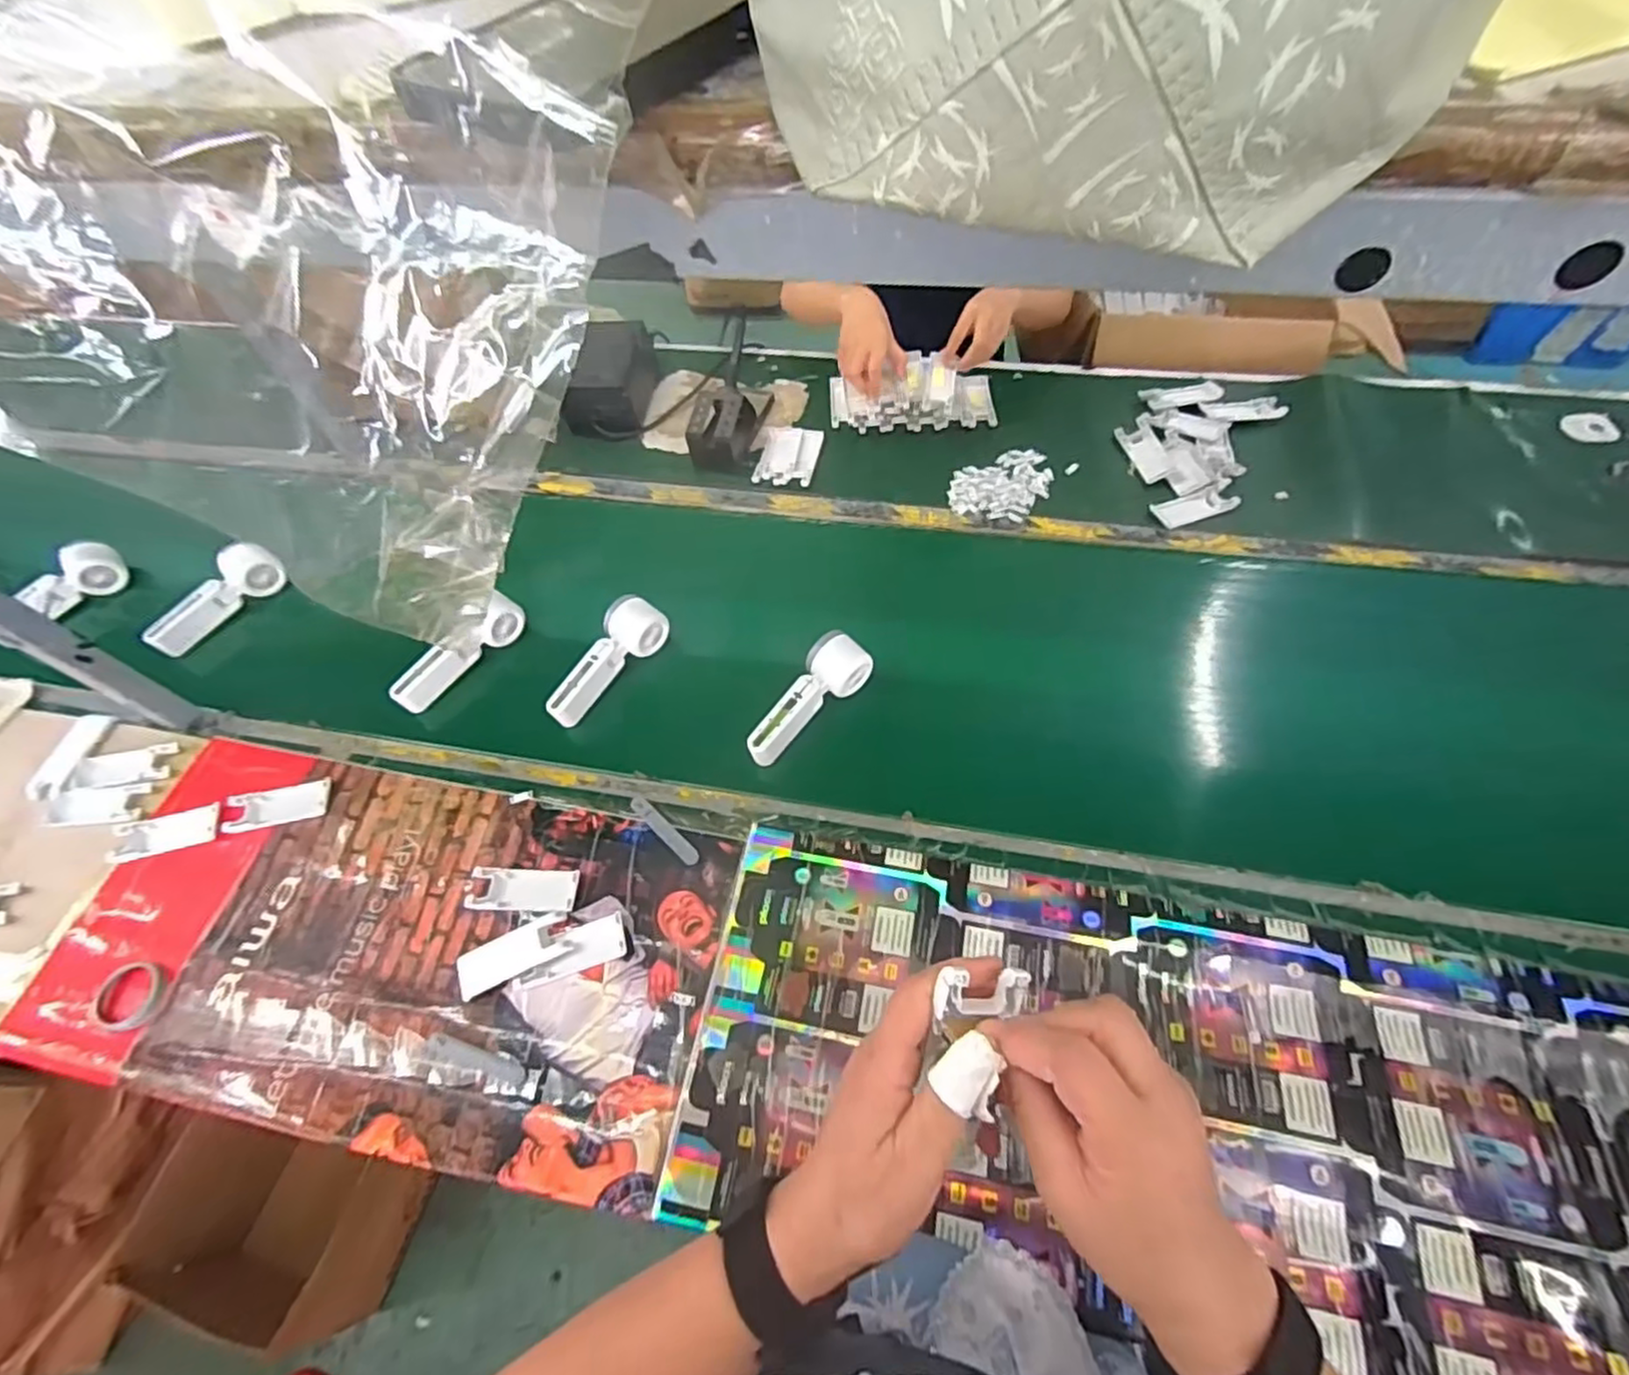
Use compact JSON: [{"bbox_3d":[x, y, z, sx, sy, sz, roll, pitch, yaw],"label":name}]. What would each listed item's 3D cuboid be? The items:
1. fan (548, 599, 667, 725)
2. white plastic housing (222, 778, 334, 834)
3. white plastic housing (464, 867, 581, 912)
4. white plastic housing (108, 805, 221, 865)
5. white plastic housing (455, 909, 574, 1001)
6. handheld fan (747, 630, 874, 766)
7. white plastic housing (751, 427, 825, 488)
[{"bbox_3d":[-0.240,-0.031,0.797,0.063,0.043,0.168,28,66,19],"label":"fan"},{"bbox_3d":[-0.564,0.124,0.728,0.103,0.011,0.047,-14,59,-4],"label":"white plastic housing"},{"bbox_3d":[-0.283,0.196,0.670,0.103,0.014,0.041,-1,59,4],"label":"white plastic housing"},{"bbox_3d":[-0.676,0.152,0.721,0.101,0.017,0.042,-13,59,-3],"label":"white plastic housing"},{"bbox_3d":[-0.273,0.243,0.633,0.102,0.010,0.042,-23,60,-9],"label":"white plastic housing"},{"bbox_3d":[-0.008,0.013,0.749,0.061,0.040,0.166,36,68,22],"label":"handheld fan"},{"bbox_3d":[-0.035,-0.329,0.970,0.077,0.019,0.109,11,61,11],"label":"white plastic housing"}]

